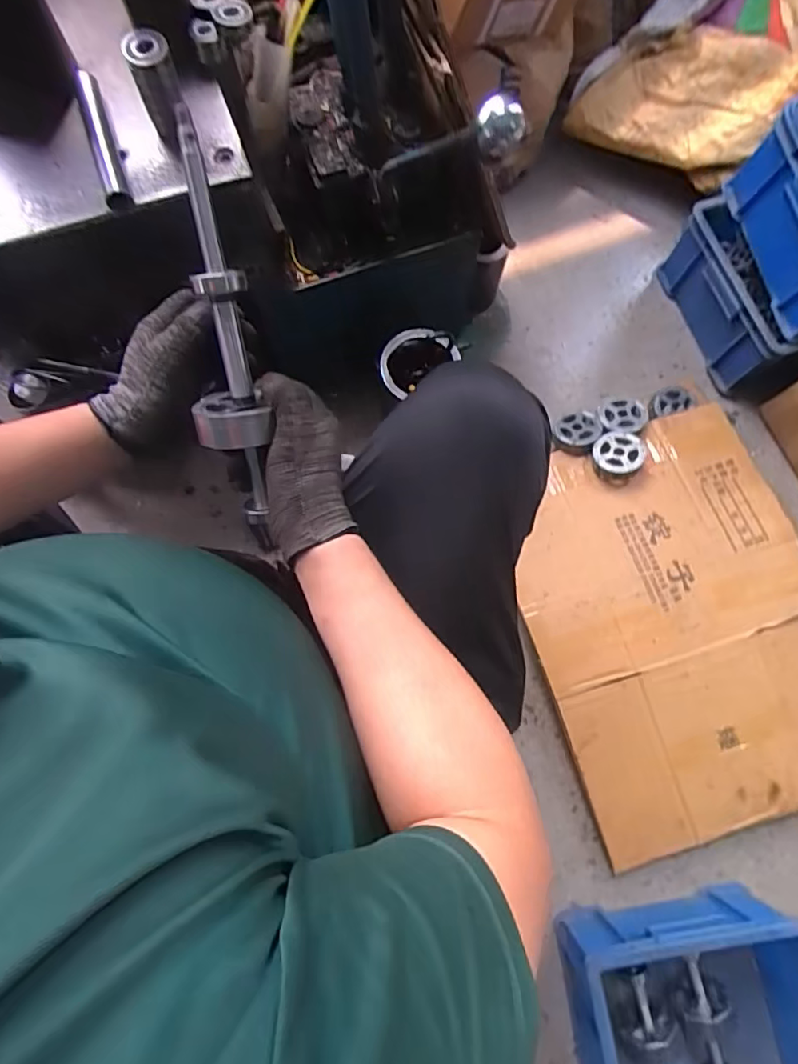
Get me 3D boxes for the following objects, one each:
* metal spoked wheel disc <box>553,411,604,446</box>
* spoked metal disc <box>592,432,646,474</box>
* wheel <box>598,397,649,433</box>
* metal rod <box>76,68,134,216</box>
[{"bbox_3d":[0.294,-0.171,0.911,0.078,0.022,0.069,-1,66,11],"label":"metal spoked wheel disc"},{"bbox_3d":[0.353,-0.124,0.879,0.080,0.018,0.076,-2,61,8],"label":"spoked metal disc"},{"bbox_3d":[0.375,-0.192,0.917,0.077,0.032,0.068,8,77,0],"label":"wheel"},{"bbox_3d":[-0.285,-0.375,0.525,0.021,0.026,0.162,-19,78,-6],"label":"metal rod"}]

